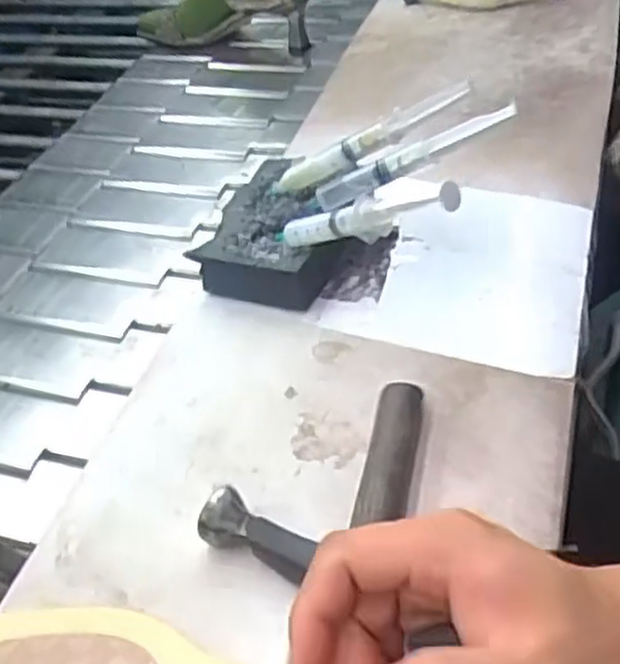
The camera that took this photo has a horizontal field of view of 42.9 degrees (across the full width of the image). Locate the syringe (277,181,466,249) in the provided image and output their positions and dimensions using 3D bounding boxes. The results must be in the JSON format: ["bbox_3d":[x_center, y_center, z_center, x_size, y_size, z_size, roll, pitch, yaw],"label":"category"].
[{"bbox_3d":[0.025,-0.063,0.453,0.015,0.023,0.156,-41,20,-31],"label":"syringe"}]

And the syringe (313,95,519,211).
[{"bbox_3d":[0.064,-0.110,0.495,0.132,0.020,0.012,-22,38,21],"label":"syringe"}]

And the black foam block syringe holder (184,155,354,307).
[{"bbox_3d":[-0.017,-0.070,0.540,0.084,0.034,0.117,13,46,21],"label":"black foam block syringe holder"}]

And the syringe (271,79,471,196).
[{"bbox_3d":[0.036,-0.125,0.521,0.147,0.020,0.012,-23,35,29],"label":"syringe"}]

